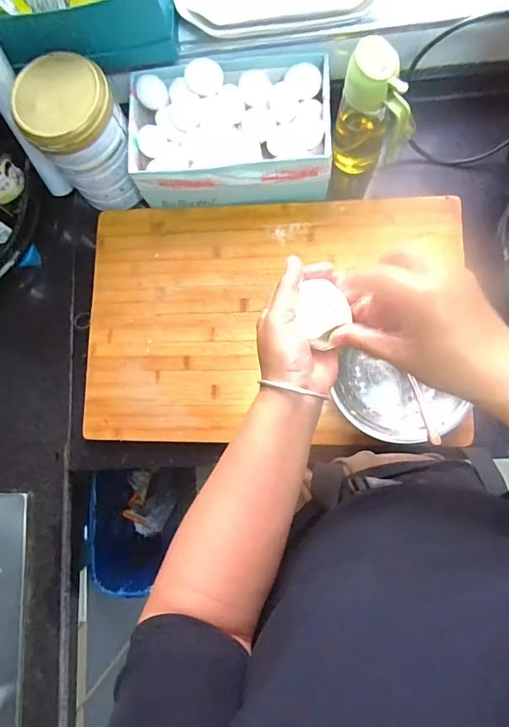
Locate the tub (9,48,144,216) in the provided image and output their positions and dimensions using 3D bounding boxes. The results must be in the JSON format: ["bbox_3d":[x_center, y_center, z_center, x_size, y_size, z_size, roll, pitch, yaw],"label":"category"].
[{"bbox_3d":[-0.234,-0.314,0.585,0.117,0.163,0.121,-1,82,6],"label":"tub"}]

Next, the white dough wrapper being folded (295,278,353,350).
[{"bbox_3d":[0.060,-0.043,0.352,0.043,0.019,0.054,-16,81,3],"label":"white dough wrapper being folded"}]

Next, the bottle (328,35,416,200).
[{"bbox_3d":[0.157,-0.324,0.575,0.088,0.218,0.076,7,83,7],"label":"bottle"}]

